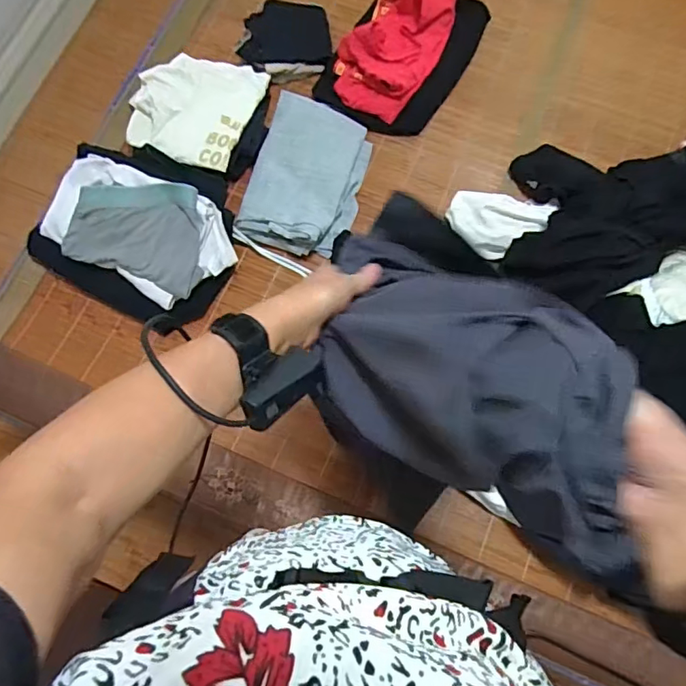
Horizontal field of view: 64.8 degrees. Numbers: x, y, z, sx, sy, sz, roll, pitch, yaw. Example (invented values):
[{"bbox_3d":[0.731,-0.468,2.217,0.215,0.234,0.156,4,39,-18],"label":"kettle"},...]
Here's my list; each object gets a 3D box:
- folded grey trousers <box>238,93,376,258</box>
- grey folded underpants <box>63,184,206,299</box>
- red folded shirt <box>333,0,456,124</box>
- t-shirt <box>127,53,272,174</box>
[{"bbox_3d":[-0.062,-0.306,0.955,0.195,0.038,0.302,12,76,2],"label":"folded grey trousers"},{"bbox_3d":[-0.339,-0.177,0.870,0.224,0.047,0.175,7,76,0],"label":"grey folded underpants"},{"bbox_3d":[0.090,-0.539,0.981,0.155,0.100,0.253,30,77,6],"label":"red folded shirt"},{"bbox_3d":[-0.270,-0.427,0.978,0.214,0.045,0.222,19,76,3],"label":"t-shirt"}]

